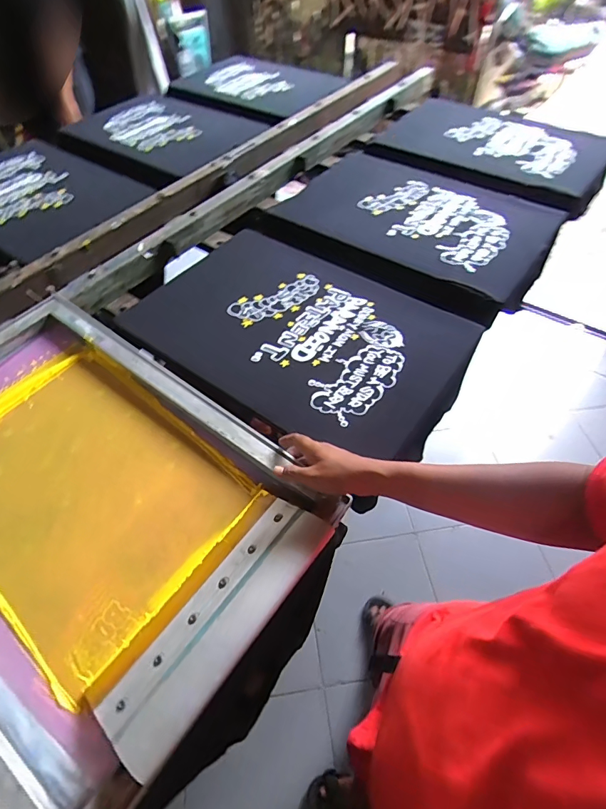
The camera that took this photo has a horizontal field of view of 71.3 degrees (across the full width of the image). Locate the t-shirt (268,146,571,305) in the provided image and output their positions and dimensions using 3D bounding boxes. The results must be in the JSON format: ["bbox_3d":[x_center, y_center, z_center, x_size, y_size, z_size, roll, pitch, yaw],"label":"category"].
[{"bbox_3d":[0.291,-0.481,1.050,0.622,0.034,0.379,28,59,22],"label":"t-shirt"}]

